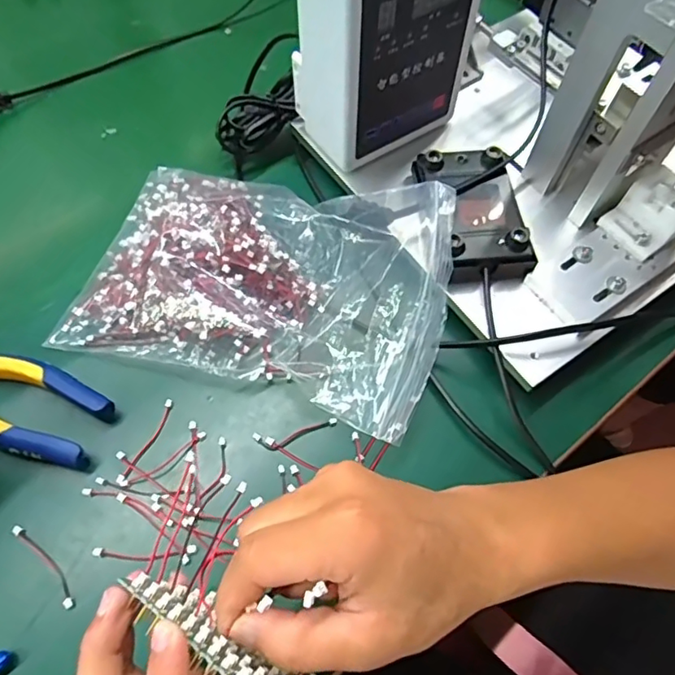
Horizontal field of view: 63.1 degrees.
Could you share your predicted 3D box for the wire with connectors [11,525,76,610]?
[{"bbox_3d":[-0.163,0.126,0.307,0.059,0.004,0.009,41,68,18],"label":"wire with connectors"}]

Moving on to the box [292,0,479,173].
[{"bbox_3d":[0.031,-0.208,0.360,0.112,0.190,0.064,-32,68,-17],"label":"box"}]

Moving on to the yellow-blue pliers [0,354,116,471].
[{"bbox_3d":[-0.213,0.034,0.341,0.147,0.023,0.054,21,64,9],"label":"yellow-blue pliers"}]

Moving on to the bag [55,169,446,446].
[{"bbox_3d":[-0.051,-0.040,0.370,0.243,0.052,0.161,13,63,5],"label":"bag"}]

